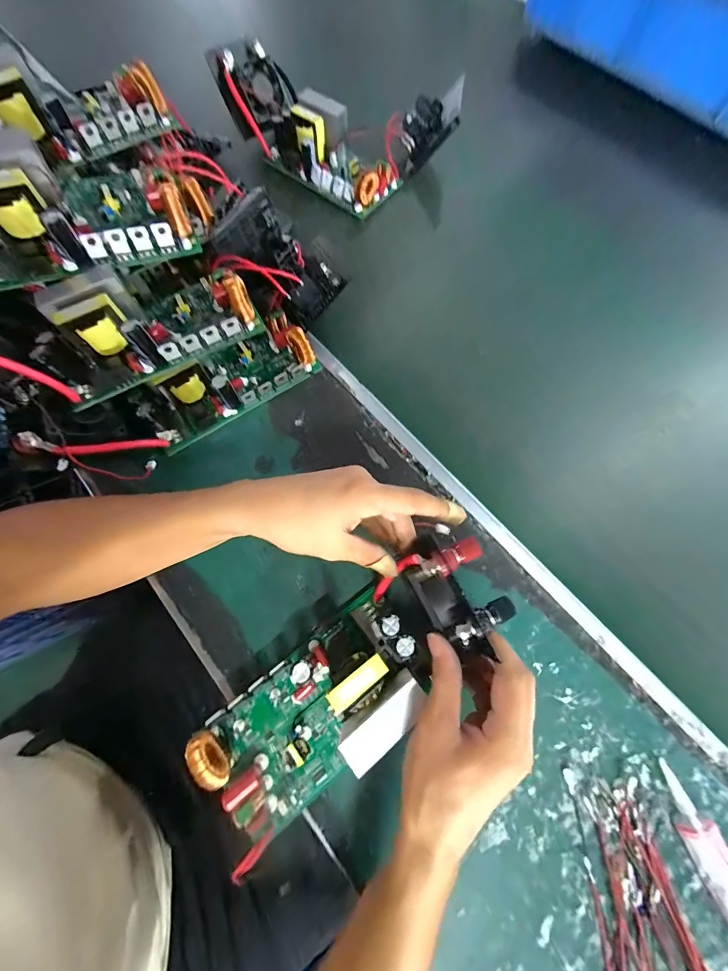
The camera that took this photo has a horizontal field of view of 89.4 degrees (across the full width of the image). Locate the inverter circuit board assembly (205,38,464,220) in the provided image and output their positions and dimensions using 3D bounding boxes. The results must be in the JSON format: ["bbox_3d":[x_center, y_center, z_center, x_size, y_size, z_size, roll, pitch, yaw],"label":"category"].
[{"bbox_3d":[-0.028,-0.497,0.494,0.286,0.090,0.180,35,74,11],"label":"inverter circuit board assembly"}]

